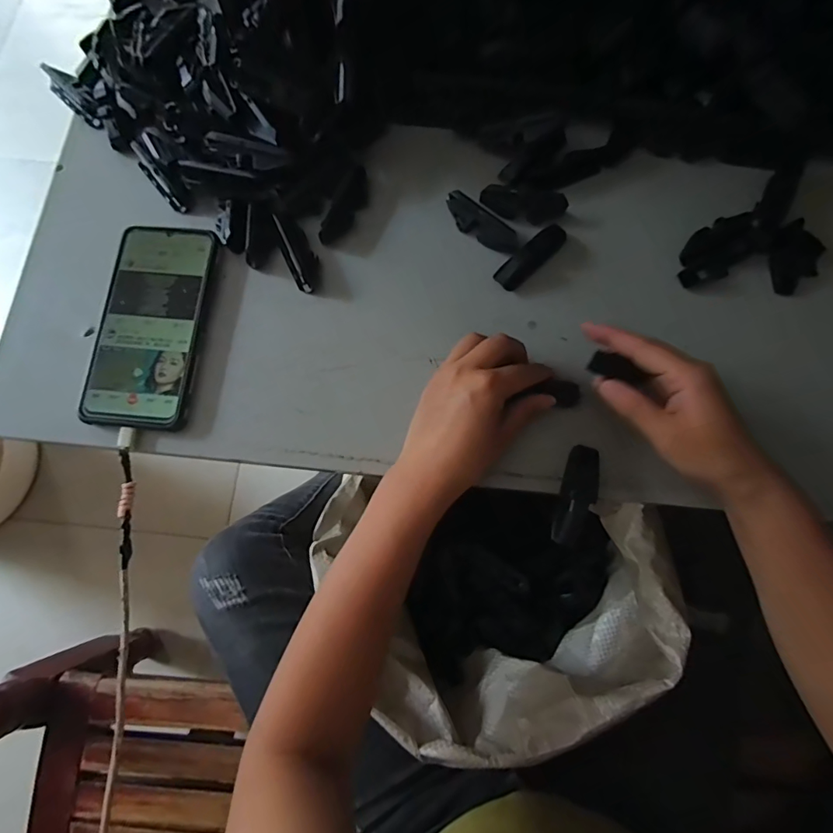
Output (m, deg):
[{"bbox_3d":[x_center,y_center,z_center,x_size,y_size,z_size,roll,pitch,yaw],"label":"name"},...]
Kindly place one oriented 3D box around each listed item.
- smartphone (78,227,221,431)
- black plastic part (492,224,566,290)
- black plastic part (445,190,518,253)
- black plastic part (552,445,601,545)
[{"bbox_3d":[-0.215,-0.075,0.372,0.085,0.014,0.168,5,76,2],"label":"smartphone"},{"bbox_3d":[0.096,-0.133,0.382,0.071,0.016,0.020,-43,80,-9],"label":"black plastic part"},{"bbox_3d":[0.054,-0.162,0.388,0.070,0.018,0.018,39,80,9],"label":"black plastic part"},{"bbox_3d":[0.117,0.057,0.338,0.021,0.024,0.072,17,77,5],"label":"black plastic part"}]

